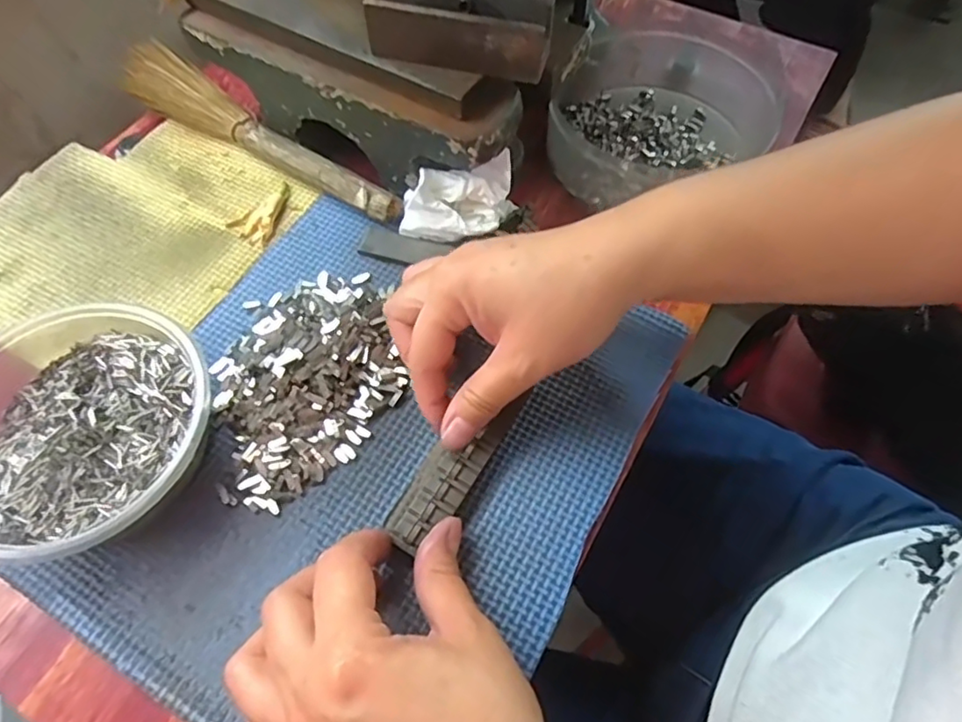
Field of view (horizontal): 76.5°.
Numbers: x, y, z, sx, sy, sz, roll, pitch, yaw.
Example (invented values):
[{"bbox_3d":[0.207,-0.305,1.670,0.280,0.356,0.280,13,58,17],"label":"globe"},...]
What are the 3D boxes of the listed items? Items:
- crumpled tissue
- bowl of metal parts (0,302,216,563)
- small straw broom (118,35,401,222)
[{"bbox_3d":[-0.013,-0.091,0.350,0.064,0.034,0.033,-4,60,-3],"label":"crumpled tissue"},{"bbox_3d":[-0.178,0.032,0.271,0.109,0.052,0.108,0,60,0],"label":"bowl of metal parts"},{"bbox_3d":[-0.149,-0.143,0.385,0.235,0.018,0.037,36,66,18],"label":"small straw broom"}]

